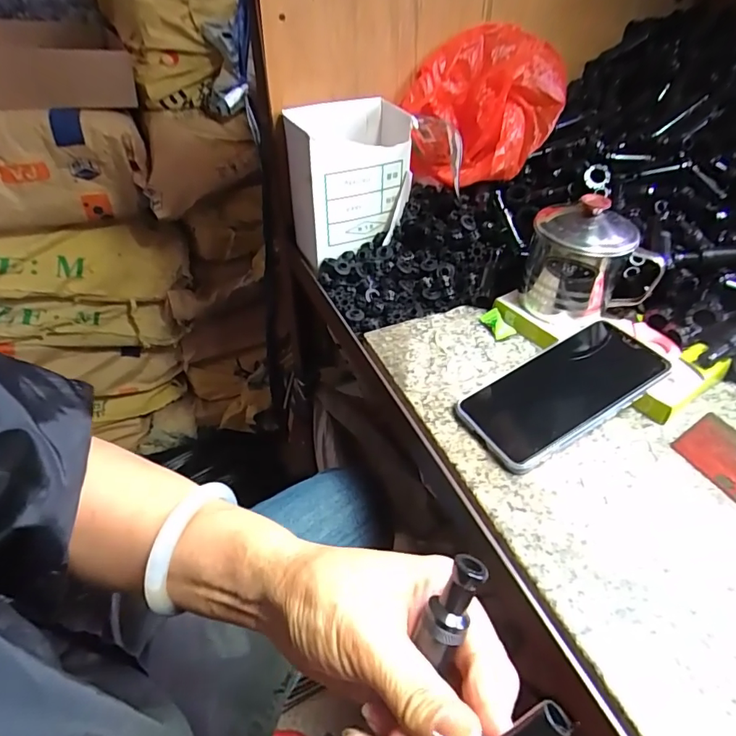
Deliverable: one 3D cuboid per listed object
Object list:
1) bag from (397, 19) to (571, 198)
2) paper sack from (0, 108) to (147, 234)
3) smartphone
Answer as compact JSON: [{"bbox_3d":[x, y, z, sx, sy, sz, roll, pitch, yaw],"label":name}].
[{"bbox_3d":[0.131,-0.281,0.531,0.165,0.121,0.121,-23,47,-22],"label":"bag"},{"bbox_3d":[-0.606,-0.302,0.773,0.475,0.180,0.095,-18,46,-18],"label":"paper sack"},{"bbox_3d":[0.149,0.016,0.371,0.156,0.010,0.073,-26,45,-15],"label":"smartphone"}]

